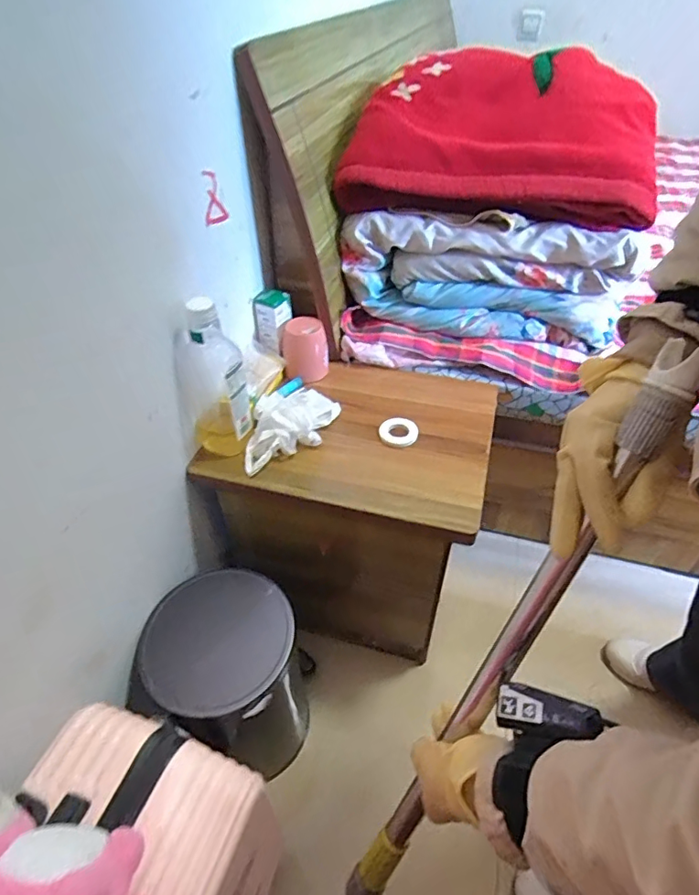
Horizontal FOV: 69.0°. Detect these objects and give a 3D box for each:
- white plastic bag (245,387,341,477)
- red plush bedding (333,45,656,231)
[{"bbox_3d":[-0.108,-0.056,0.842,0.196,0.065,0.140,-25,49,-24],"label":"white plastic bag"},{"bbox_3d":[0.248,-0.565,0.913,0.519,0.181,0.364,3,44,3],"label":"red plush bedding"}]

